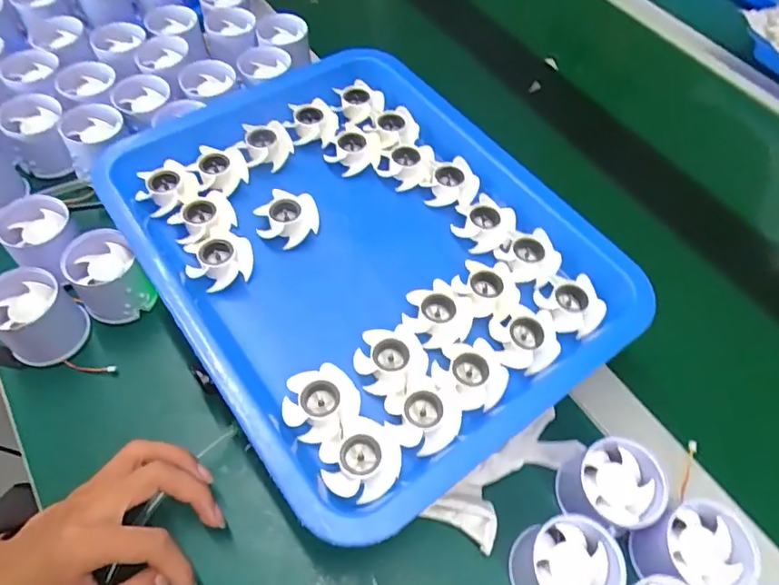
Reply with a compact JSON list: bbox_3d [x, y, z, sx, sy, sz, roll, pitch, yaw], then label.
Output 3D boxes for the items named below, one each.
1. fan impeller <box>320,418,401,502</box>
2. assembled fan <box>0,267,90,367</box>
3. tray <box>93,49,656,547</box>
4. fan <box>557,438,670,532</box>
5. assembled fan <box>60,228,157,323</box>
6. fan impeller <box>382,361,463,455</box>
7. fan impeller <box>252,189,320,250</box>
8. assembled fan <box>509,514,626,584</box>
[{"bbox_3d":[-0.017,0.094,0.306,0.044,0.020,0.043,2,57,-3],"label":"fan impeller"},{"bbox_3d":[-0.257,0.018,0.394,0.052,0.047,0.054,0,58,0],"label":"assembled fan"},{"bbox_3d":[-0.026,-0.041,0.388,0.267,0.037,0.350,-31,65,-21],"label":"tray"},{"bbox_3d":[0.143,0.125,0.351,0.054,0.048,0.047,21,60,12],"label":"fan"},{"bbox_3d":[-0.213,-0.012,0.411,0.049,0.056,0.047,0,58,0],"label":"assembled fan"},{"bbox_3d":[0.021,0.073,0.325,0.045,0.025,0.039,-25,63,-19],"label":"fan impeller"},{"bbox_3d":[-0.074,-0.053,0.394,0.043,0.016,0.038,4,57,-2],"label":"fan impeller"},{"bbox_3d":[0.105,0.166,0.324,0.055,0.044,0.053,0,58,0],"label":"assembled fan"}]

